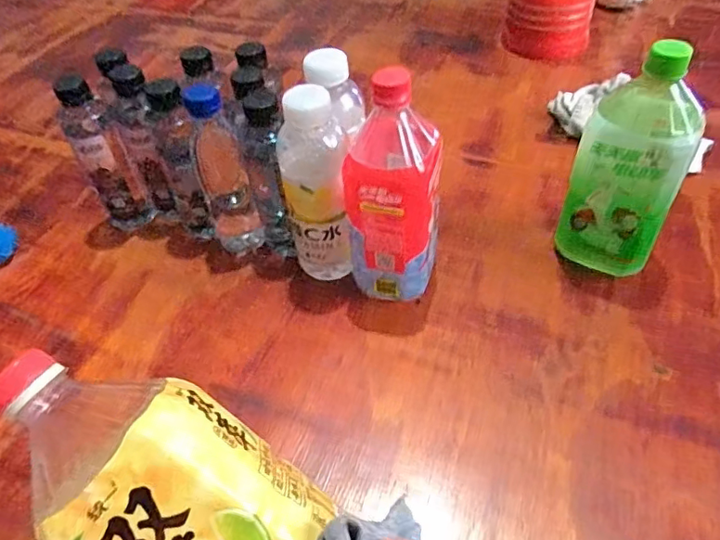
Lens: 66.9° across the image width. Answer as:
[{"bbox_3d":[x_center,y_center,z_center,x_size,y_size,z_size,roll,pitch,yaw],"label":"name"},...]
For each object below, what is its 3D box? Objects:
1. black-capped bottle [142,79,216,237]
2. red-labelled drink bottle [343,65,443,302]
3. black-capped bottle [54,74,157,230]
[{"bbox_3d":[-0.187,-0.109,0.578,0.047,0.169,0.047,-9,47,-1],"label":"black-capped bottle"},{"bbox_3d":[0.030,-0.062,0.487,0.078,0.217,0.074,8,49,15],"label":"red-labelled drink bottle"},{"bbox_3d":[-0.276,-0.115,0.600,0.050,0.184,0.040,-36,53,-24],"label":"black-capped bottle"}]

